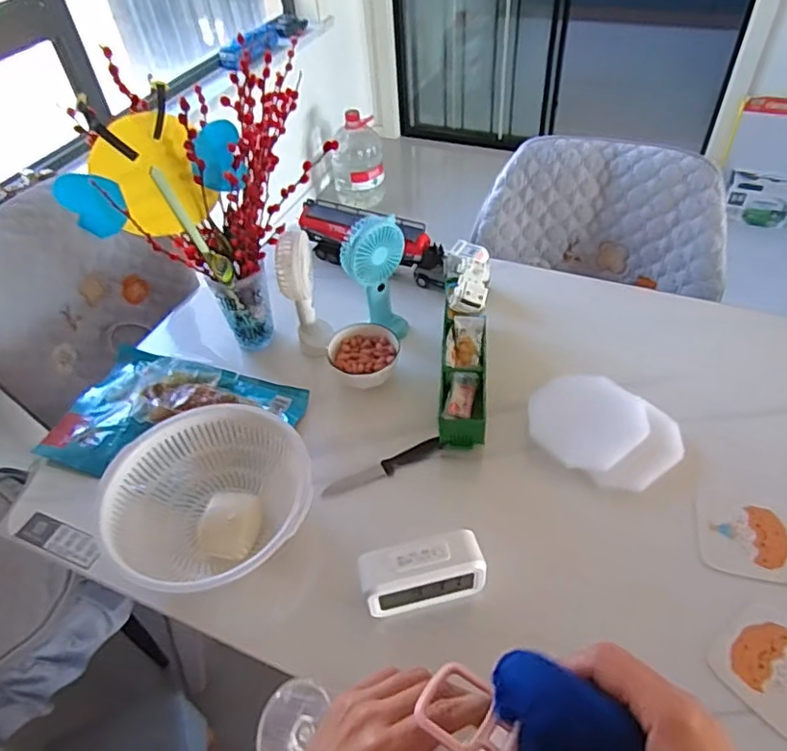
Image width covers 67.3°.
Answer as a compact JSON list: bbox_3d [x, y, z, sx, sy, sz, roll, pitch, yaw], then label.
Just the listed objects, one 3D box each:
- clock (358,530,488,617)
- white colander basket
[{"bbox_3d":[0.033,0.223,0.670,0.140,0.064,0.054,-13,47,-6],"label":"clock"},{"bbox_3d":[-0.227,0.157,0.751,0.243,0.091,0.241,-11,47,-5],"label":"white colander basket"}]

